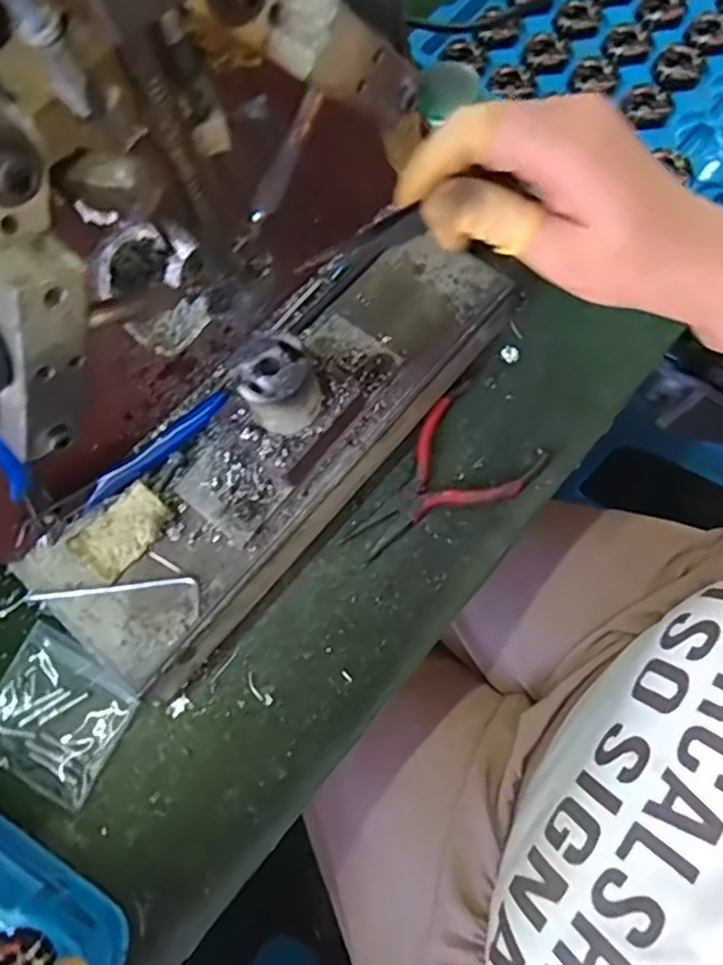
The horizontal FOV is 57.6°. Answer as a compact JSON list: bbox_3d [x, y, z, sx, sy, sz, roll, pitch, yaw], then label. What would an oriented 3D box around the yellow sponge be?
[{"bbox_3d":[-0.122,0.024,0.336,0.048,0.010,0.032,-44,74,-10],"label":"yellow sponge"}]

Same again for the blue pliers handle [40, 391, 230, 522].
[{"bbox_3d":[-0.114,-0.013,0.344,0.107,0.016,0.011,-40,73,-8],"label":"blue pliers handle"}]

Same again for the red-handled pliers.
[{"bbox_3d":[0.045,0.000,0.381,0.117,0.013,0.072,-43,74,-9],"label":"red-handled pliers"}]

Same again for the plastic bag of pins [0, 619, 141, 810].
[{"bbox_3d":[-0.169,0.126,0.362,0.077,0.004,0.073,24,75,12],"label":"plastic bag of pins"}]

